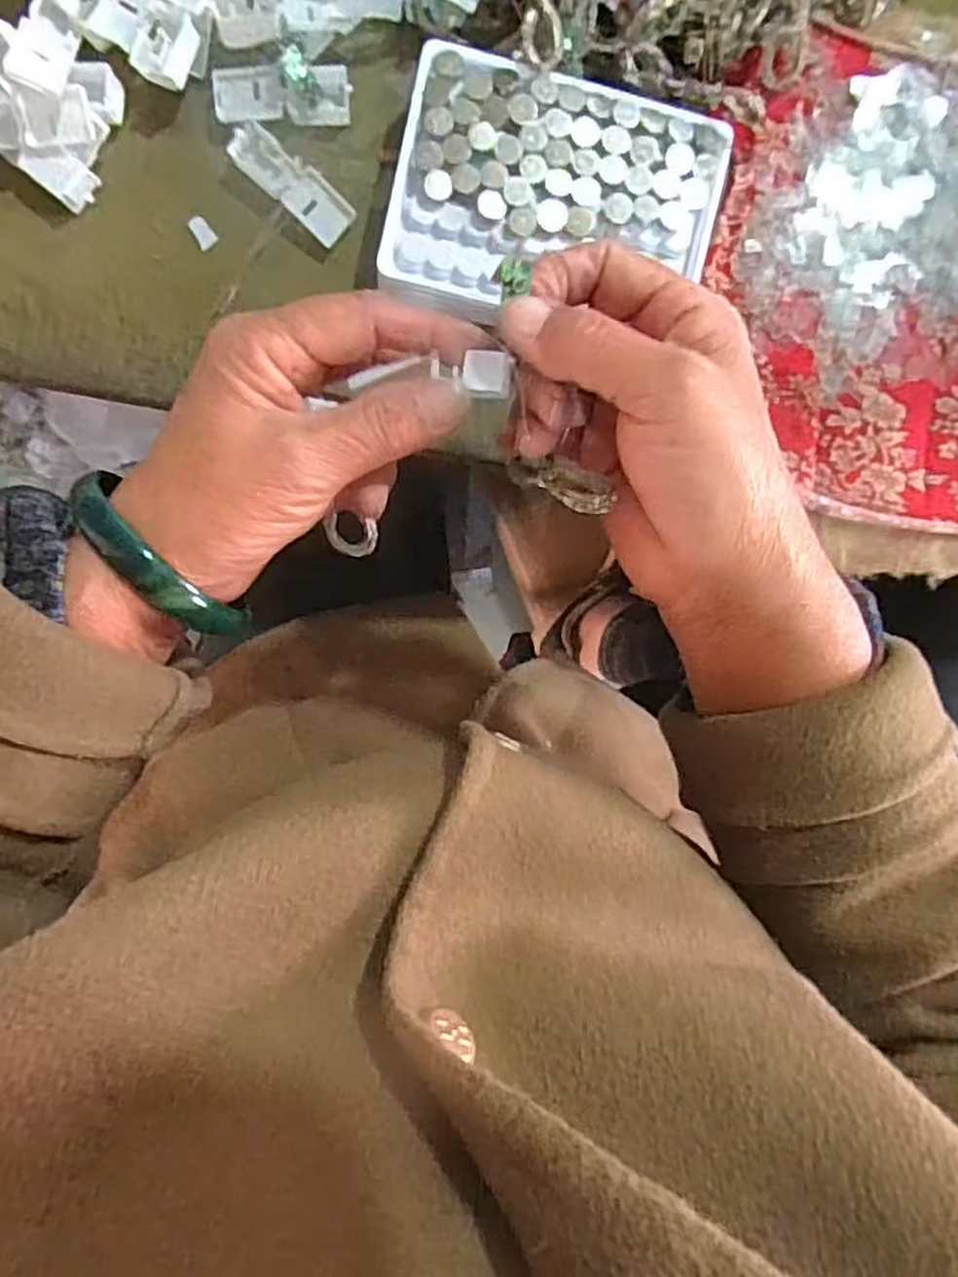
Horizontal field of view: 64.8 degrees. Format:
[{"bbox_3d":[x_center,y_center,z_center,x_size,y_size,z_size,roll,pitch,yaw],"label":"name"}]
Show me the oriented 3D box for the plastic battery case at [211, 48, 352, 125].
[{"bbox_3d":[-0.082,-0.228,0.315,0.055,0.009,0.024,-2,99,-2],"label":"plastic battery case"}]

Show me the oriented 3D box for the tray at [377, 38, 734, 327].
[{"bbox_3d":[0.031,-0.177,0.307,0.128,0.011,0.096,13,98,-4],"label":"tray"}]

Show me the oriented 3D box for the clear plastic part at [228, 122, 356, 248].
[{"bbox_3d":[-0.079,-0.193,0.319,0.057,0.004,0.019,41,95,-8],"label":"clear plastic part"}]

